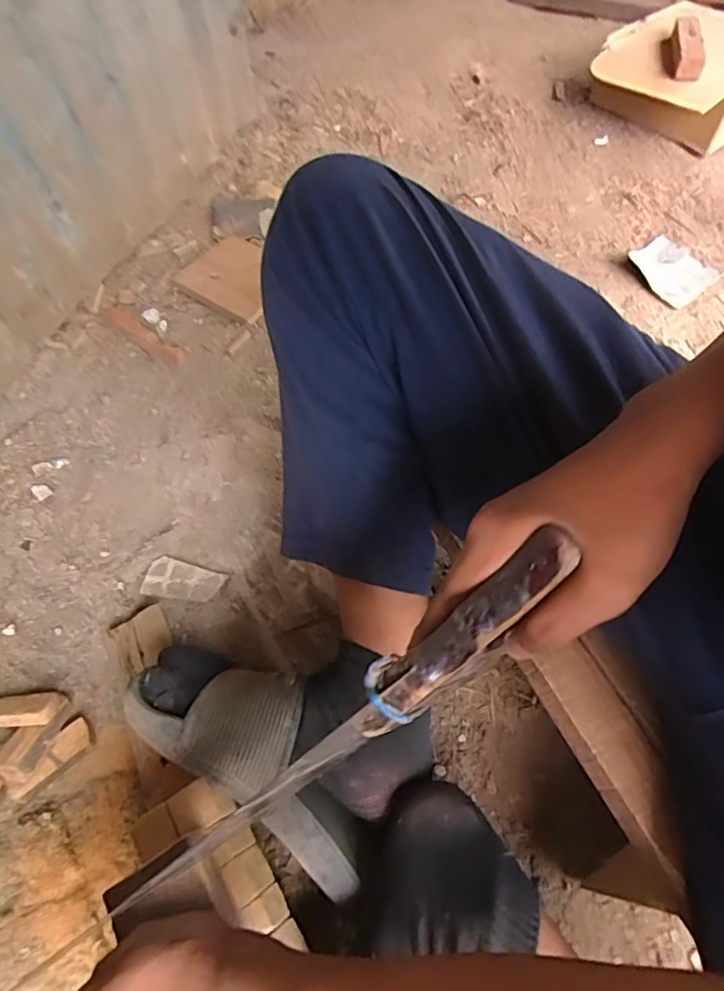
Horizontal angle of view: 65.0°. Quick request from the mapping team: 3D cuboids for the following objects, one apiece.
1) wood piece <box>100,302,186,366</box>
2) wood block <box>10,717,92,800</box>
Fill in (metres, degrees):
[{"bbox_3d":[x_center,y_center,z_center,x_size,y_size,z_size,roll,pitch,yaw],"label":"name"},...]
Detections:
[{"bbox_3d":[-0.285,-0.212,0.729,0.156,0.010,0.024,37,64,18],"label":"wood piece"},{"bbox_3d":[-0.258,0.217,0.472,0.067,0.020,0.028,-36,67,-21],"label":"wood block"}]

